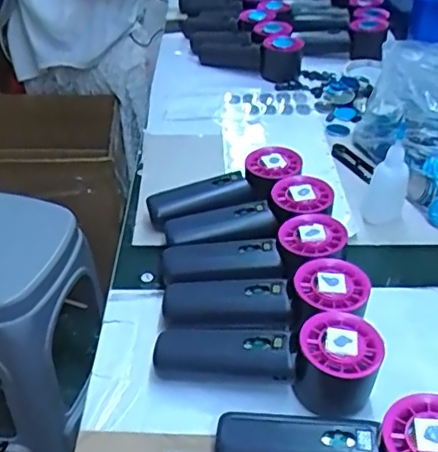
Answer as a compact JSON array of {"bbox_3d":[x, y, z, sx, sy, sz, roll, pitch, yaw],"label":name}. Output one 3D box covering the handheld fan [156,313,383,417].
[{"bbox_3d":[0.032,0.092,0.418,0.157,0.054,0.058,8,39,8],"label":"handheld fan"}]

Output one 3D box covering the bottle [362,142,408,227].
[{"bbox_3d":[0.172,-0.045,0.583,0.040,0.080,0.035,11,39,12],"label":"bottle"}]

